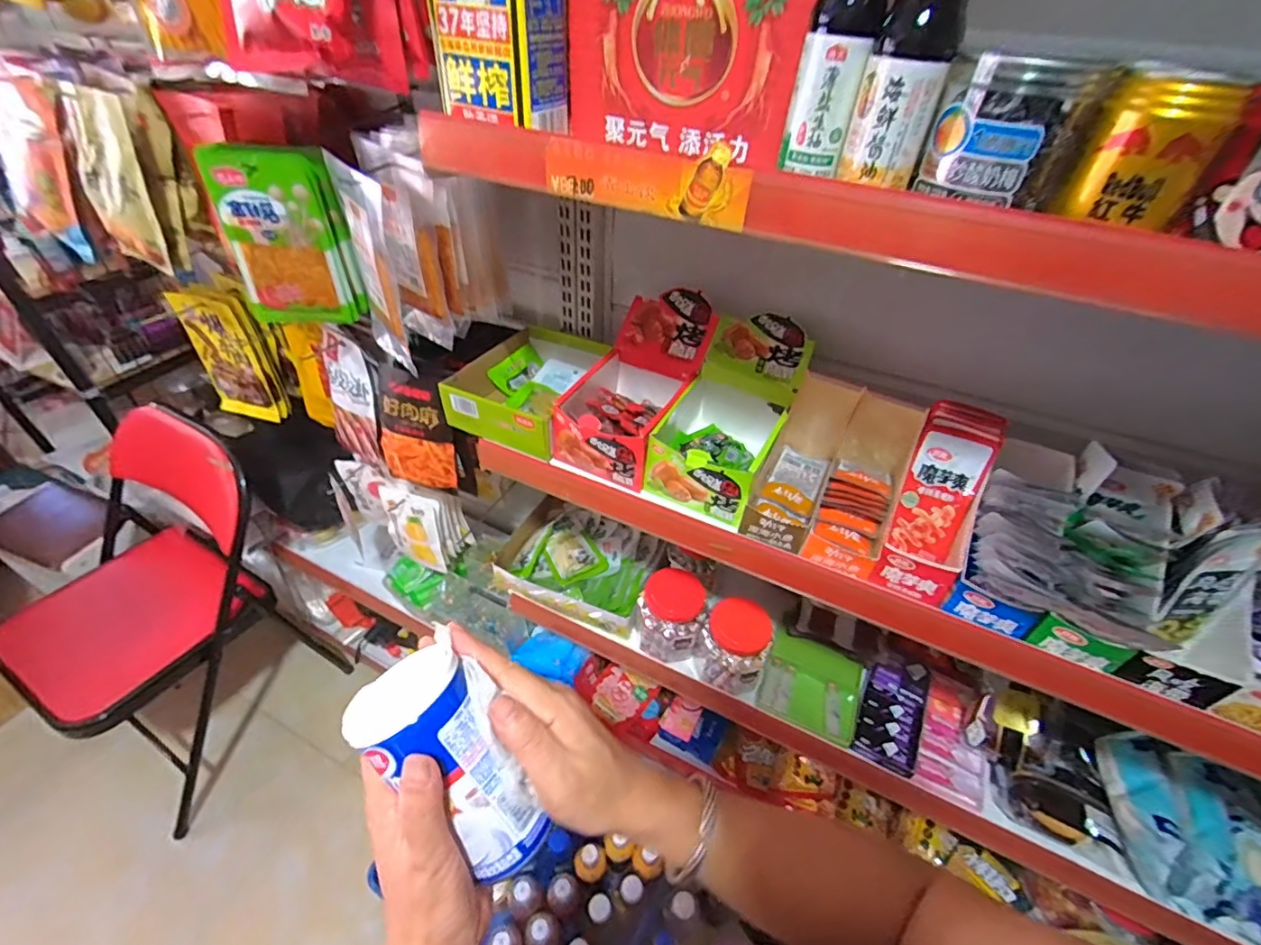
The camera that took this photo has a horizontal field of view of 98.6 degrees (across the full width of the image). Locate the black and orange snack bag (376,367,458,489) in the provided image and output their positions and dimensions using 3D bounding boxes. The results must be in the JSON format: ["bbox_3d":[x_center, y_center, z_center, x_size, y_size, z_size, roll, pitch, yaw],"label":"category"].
[{"bbox_3d":[-0.325,-0.064,0.817,0.139,0.185,0.039,5,25,12],"label":"black and orange snack bag"}]

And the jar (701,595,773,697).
[{"bbox_3d":[0.154,0.253,0.791,0.092,0.121,0.089,2,43,-2],"label":"jar"}]

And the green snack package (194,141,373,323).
[{"bbox_3d":[-0.416,-0.279,0.660,0.143,0.199,0.026,-1,43,-4],"label":"green snack package"}]

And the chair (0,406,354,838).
[{"bbox_3d":[-1.022,0.274,1.166,0.481,0.642,0.471,27,48,23],"label":"chair"}]

